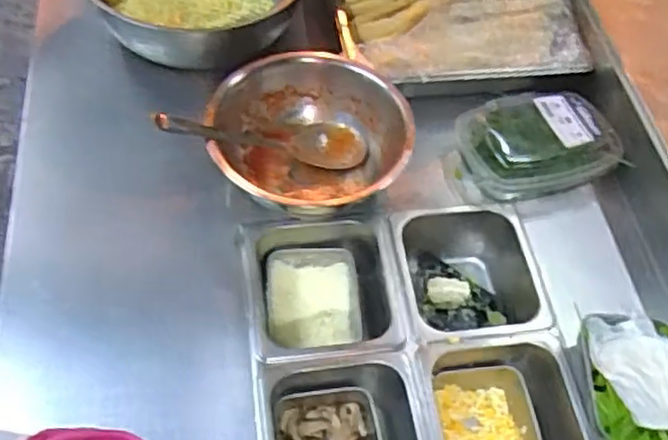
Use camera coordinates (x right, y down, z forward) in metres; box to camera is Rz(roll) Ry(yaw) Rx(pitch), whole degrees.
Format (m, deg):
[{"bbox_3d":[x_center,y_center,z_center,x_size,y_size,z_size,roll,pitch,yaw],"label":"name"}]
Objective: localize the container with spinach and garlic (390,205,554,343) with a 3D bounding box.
[{"bbox_3d":[0.162,0.083,0.837,0.178,0.123,0.169,-5,57,-8],"label":"container with spinach and garlic"}]

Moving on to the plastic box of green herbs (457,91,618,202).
[{"bbox_3d":[0.254,-0.097,0.863,0.181,0.054,0.138,-11,58,-12],"label":"plastic box of green herbs"}]

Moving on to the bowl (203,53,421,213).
[{"bbox_3d":[-0.030,-0.105,0.836,0.225,0.106,0.235,2,56,-3],"label":"bowl"}]

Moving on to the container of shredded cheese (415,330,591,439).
[{"bbox_3d":[0.172,0.222,0.727,0.156,0.100,0.173,-4,56,-7],"label":"container of shredded cheese"}]

